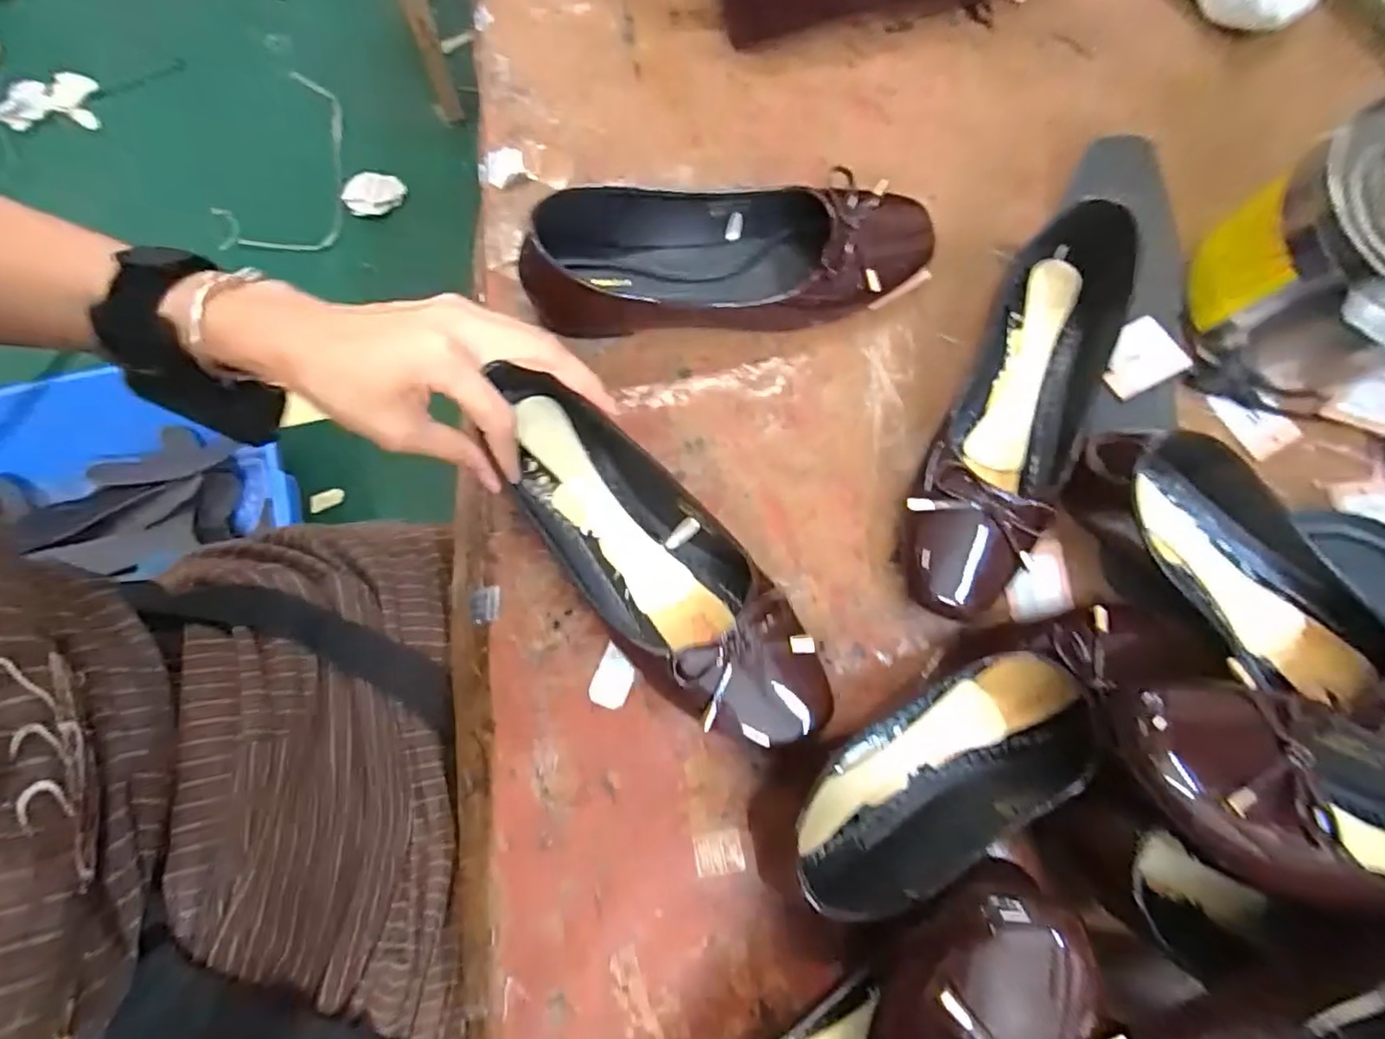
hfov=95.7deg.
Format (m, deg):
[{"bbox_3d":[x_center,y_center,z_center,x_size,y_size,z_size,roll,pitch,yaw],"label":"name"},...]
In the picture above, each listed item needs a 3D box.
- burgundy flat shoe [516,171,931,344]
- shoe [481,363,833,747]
[{"bbox_3d":[0.026,-0.163,0.388,0.251,0.061,0.080,-10,78,-4],"label":"burgundy flat shoe"},{"bbox_3d":[-0.026,0.020,0.351,0.086,0.052,0.252,-39,79,-8],"label":"shoe"}]

